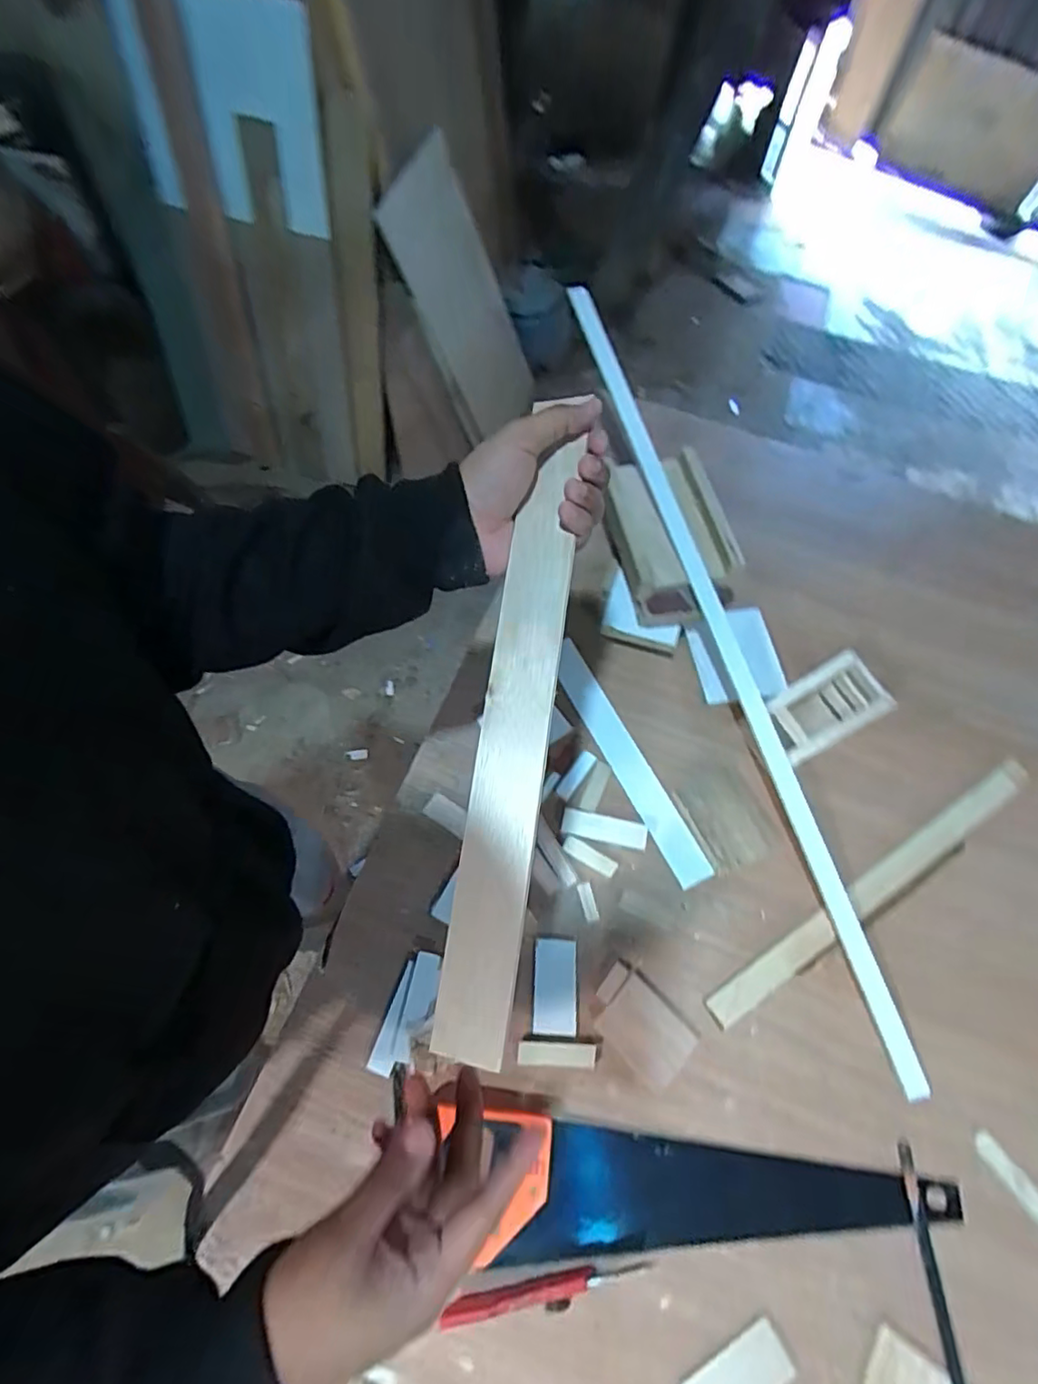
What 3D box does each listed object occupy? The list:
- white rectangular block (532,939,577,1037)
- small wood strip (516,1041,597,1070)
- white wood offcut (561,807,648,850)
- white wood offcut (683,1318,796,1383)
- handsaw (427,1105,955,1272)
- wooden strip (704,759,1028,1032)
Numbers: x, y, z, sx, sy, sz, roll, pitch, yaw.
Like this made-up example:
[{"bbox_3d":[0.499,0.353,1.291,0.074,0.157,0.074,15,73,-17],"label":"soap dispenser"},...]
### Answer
[{"bbox_3d":[0.038,0.304,0.617,0.044,0.006,0.087,4,66,-1],"label":"white rectangular block"},{"bbox_3d":[0.037,0.358,0.588,0.076,0.008,0.021,4,66,-1],"label":"small wood strip"},{"bbox_3d":[0.096,0.155,0.678,0.094,0.016,0.031,13,65,6],"label":"white wood offcut"},{"bbox_3d":[0.182,0.577,0.498,0.093,0.005,0.045,-24,69,-13],"label":"white wood offcut"},{"bbox_3d":[0.167,0.460,0.544,0.471,0.026,0.105,5,64,-3],"label":"handsaw"},{"bbox_3d":[0.408,0.210,0.669,0.495,0.012,0.034,-29,70,-14],"label":"wooden strip"}]

